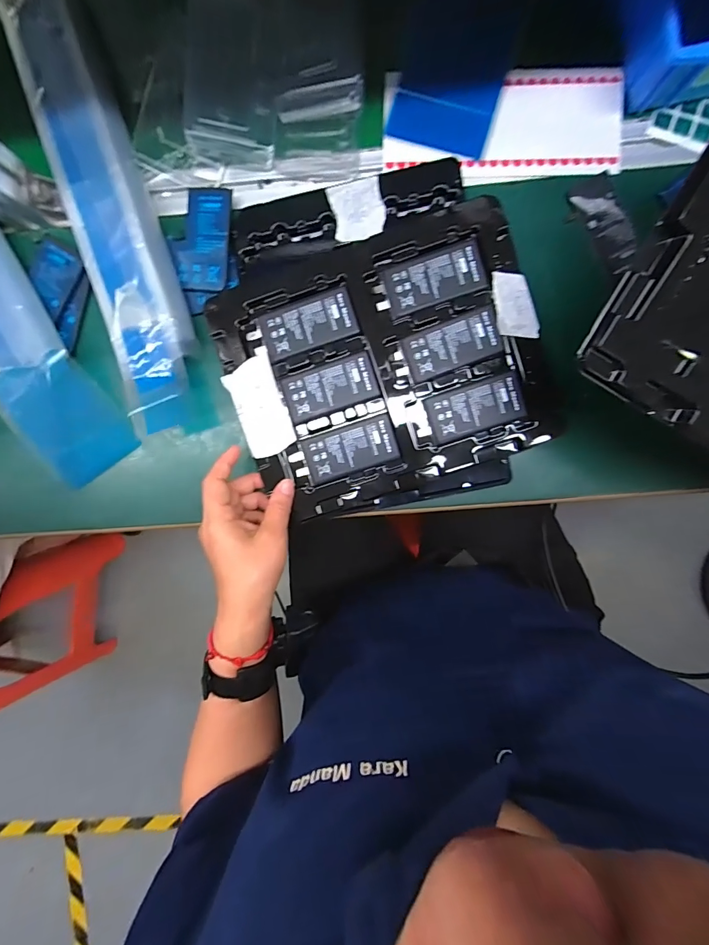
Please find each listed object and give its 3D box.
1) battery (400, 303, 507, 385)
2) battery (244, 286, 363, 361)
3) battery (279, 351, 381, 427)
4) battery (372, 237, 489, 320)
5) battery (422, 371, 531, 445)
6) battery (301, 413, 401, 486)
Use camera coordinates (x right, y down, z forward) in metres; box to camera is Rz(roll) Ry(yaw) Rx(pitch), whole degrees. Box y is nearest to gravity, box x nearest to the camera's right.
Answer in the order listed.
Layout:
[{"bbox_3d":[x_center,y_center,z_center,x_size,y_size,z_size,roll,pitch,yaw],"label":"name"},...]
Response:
[{"bbox_3d":[0.087,-0.112,0.350,0.084,0.004,0.044,-20,92,3],"label":"battery"},{"bbox_3d":[-0.046,-0.130,0.353,0.096,0.004,0.043,-17,92,3],"label":"battery"},{"bbox_3d":[-0.021,-0.076,0.359,0.081,0.008,0.042,-17,92,3],"label":"battery"},{"bbox_3d":[0.065,-0.167,0.347,0.093,0.008,0.045,-17,92,3],"label":"battery"},{"bbox_3d":[0.108,-0.057,0.355,0.083,0.008,0.043,-18,92,3],"label":"battery"},{"bbox_3d":[-0.004,-0.020,0.363,0.084,0.008,0.043,-17,92,3],"label":"battery"}]

